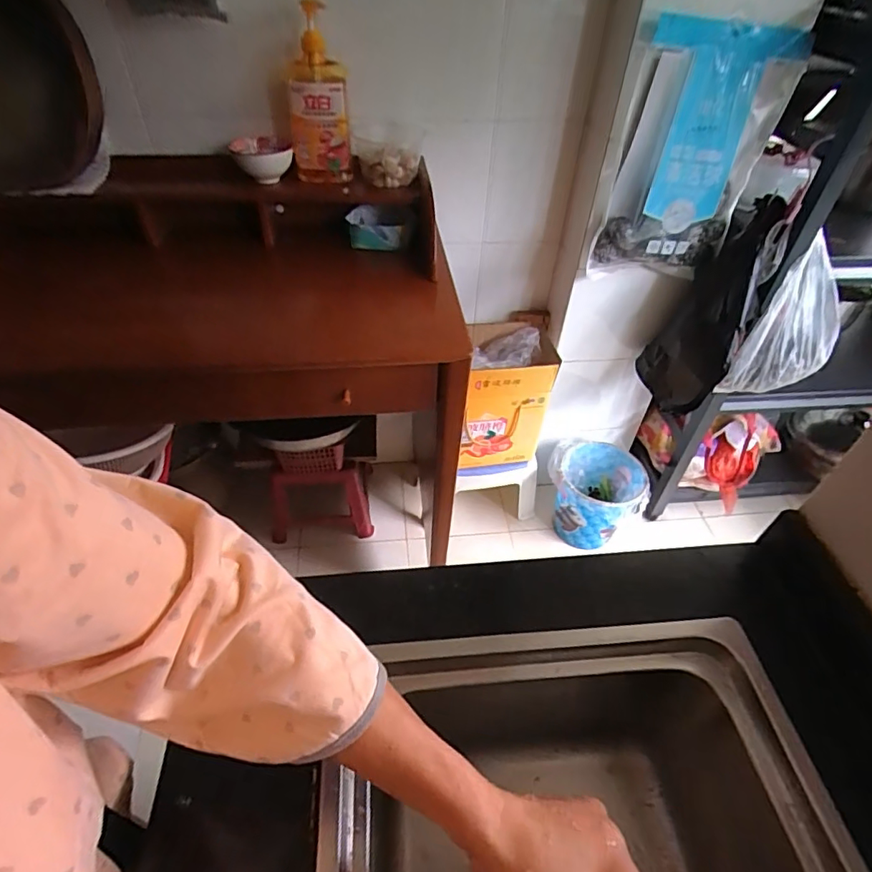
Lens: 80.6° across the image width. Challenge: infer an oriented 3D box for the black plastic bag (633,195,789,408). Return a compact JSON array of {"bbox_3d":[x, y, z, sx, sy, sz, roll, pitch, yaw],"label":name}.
[{"bbox_3d":[0.557,-0.258,1.079,0.160,0.391,0.211,23,49,19],"label":"black plastic bag"}]

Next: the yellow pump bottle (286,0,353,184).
[{"bbox_3d":[-0.207,-0.583,0.893,0.100,0.244,0.081,-10,46,-12],"label":"yellow pump bottle"}]

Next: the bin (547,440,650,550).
[{"bbox_3d":[0.447,0.145,1.395,0.250,0.201,0.240,-18,49,-19],"label":"bin"}]

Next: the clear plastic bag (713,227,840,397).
[{"bbox_3d":[0.702,-0.201,1.003,0.136,0.252,0.170,36,54,29],"label":"clear plastic bag"}]

